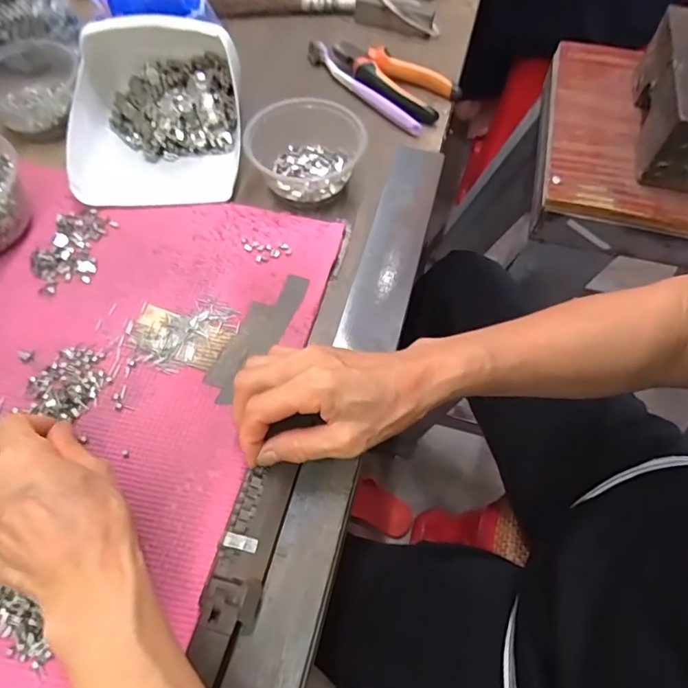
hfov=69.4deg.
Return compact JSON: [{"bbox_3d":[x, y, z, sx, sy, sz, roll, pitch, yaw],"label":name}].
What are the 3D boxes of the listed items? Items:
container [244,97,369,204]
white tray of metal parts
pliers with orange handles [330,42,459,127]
[{"bbox_3d":[-0.038,-0.184,0.464,0.104,0.045,0.101,0,62,-1],"label":"container"},{"bbox_3d":[-0.179,-0.229,0.465,0.153,0.078,0.176,-4,62,-3],"label":"white tray of metal parts"},{"bbox_3d":[0.052,-0.294,0.544,0.143,0.017,0.069,39,68,18],"label":"pliers with orange handles"}]

